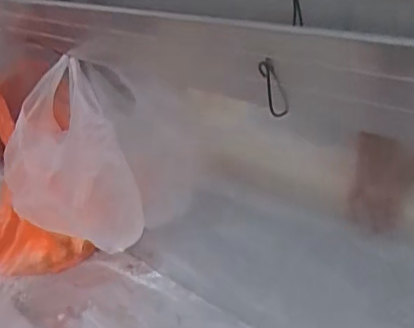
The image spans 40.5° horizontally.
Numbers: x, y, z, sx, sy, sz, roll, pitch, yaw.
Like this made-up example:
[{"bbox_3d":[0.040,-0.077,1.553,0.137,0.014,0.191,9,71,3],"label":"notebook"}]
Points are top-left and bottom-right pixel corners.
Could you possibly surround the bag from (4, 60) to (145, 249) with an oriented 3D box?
[{"bbox_3d":[-0.210,0.002,0.822,0.145,0.242,0.246,-19,25,-25],"label":"bag"}]

